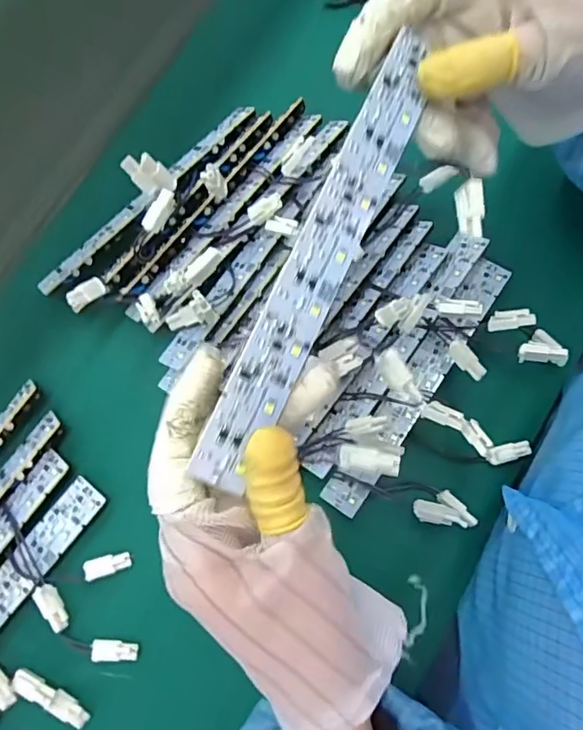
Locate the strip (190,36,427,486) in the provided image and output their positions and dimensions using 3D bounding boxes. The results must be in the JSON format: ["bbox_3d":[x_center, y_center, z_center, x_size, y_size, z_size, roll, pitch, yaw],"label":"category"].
[{"bbox_3d":[0.012,-0.041,0.206,0.023,0.004,0.180,29,79,-24],"label":"strip"}]

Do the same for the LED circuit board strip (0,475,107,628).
[{"bbox_3d":[-0.183,0.149,0.323,0.026,0.010,0.189,38,80,10],"label":"LED circuit board strip"}]

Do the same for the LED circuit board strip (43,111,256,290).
[{"bbox_3d":[-0.099,-0.117,0.377,0.016,0.007,0.189,43,81,11],"label":"LED circuit board strip"}]

